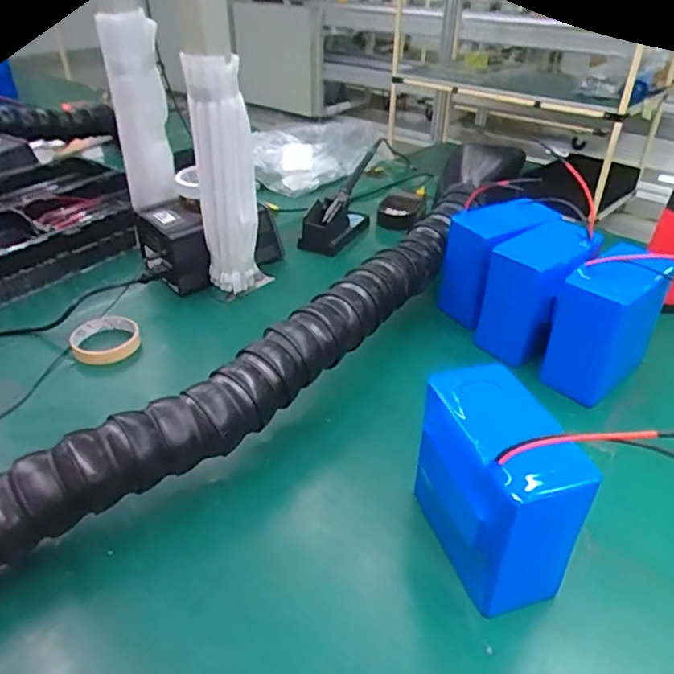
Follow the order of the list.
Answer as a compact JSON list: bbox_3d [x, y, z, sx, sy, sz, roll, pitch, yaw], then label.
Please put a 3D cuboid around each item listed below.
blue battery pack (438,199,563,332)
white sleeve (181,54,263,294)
[{"bbox_3d":[0.224,-0.105,0.811,0.127,0.149,0.094,-19,39,-25],"label":"blue battery pack"},{"bbox_3d":[-0.149,-0.204,0.769,0.081,0.305,0.047,-7,36,-10],"label":"white sleeve"}]

